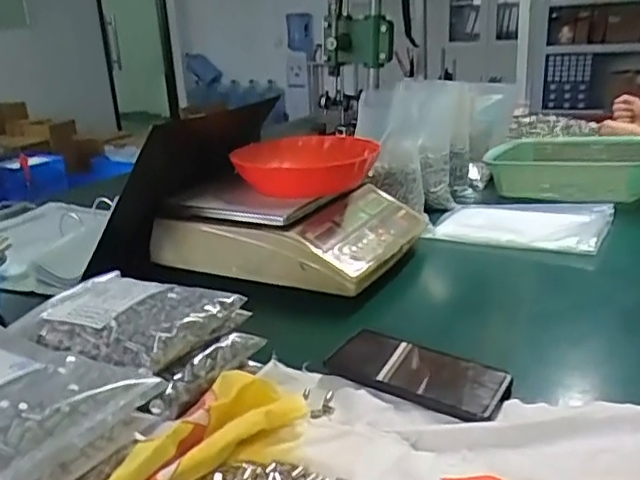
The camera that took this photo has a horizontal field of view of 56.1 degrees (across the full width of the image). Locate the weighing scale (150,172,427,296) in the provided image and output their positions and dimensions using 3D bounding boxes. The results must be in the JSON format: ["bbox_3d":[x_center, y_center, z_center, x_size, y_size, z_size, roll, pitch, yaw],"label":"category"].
[{"bbox_3d":[-0.043,-0.037,0.891,0.317,0.112,0.317,6,23,24],"label":"weighing scale"}]

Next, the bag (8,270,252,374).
[{"bbox_3d":[-0.174,0.069,0.539,0.171,0.039,0.139,5,22,20],"label":"bag"}]

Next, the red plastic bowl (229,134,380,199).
[{"bbox_3d":[-0.021,-0.114,0.883,0.202,0.054,0.193,-3,21,1],"label":"red plastic bowl"}]

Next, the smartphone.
[{"bbox_3d":[0.091,0.120,0.563,0.162,0.010,0.073,12,25,35],"label":"smartphone"}]

